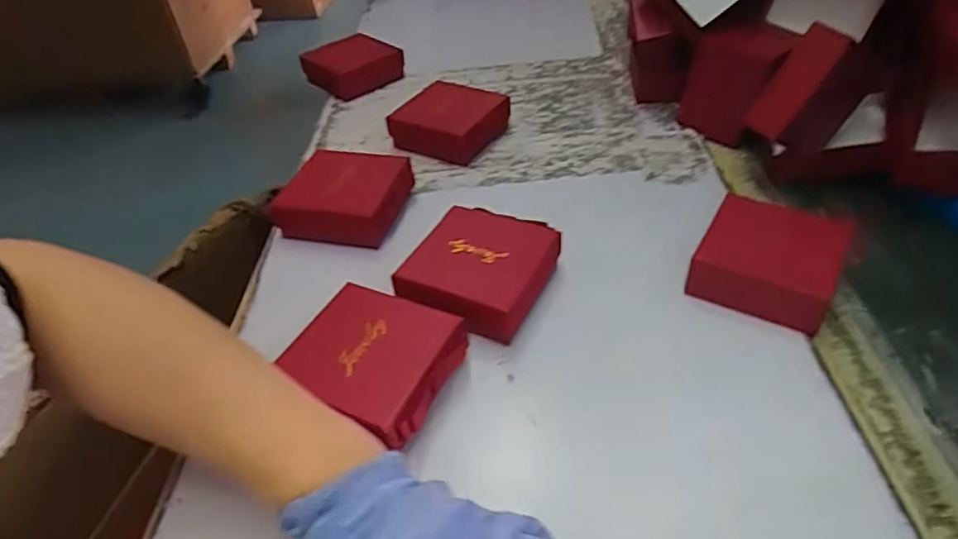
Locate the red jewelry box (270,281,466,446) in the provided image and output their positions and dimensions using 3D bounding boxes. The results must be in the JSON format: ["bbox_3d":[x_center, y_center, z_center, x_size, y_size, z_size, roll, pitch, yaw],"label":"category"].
[{"bbox_3d":[-0.064,0.061,0.363,0.093,0.040,0.092,15,46,21],"label":"red jewelry box"}]

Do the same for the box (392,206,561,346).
[{"bbox_3d":[0.001,0.002,0.415,0.094,0.038,0.101,12,45,19],"label":"box"}]

